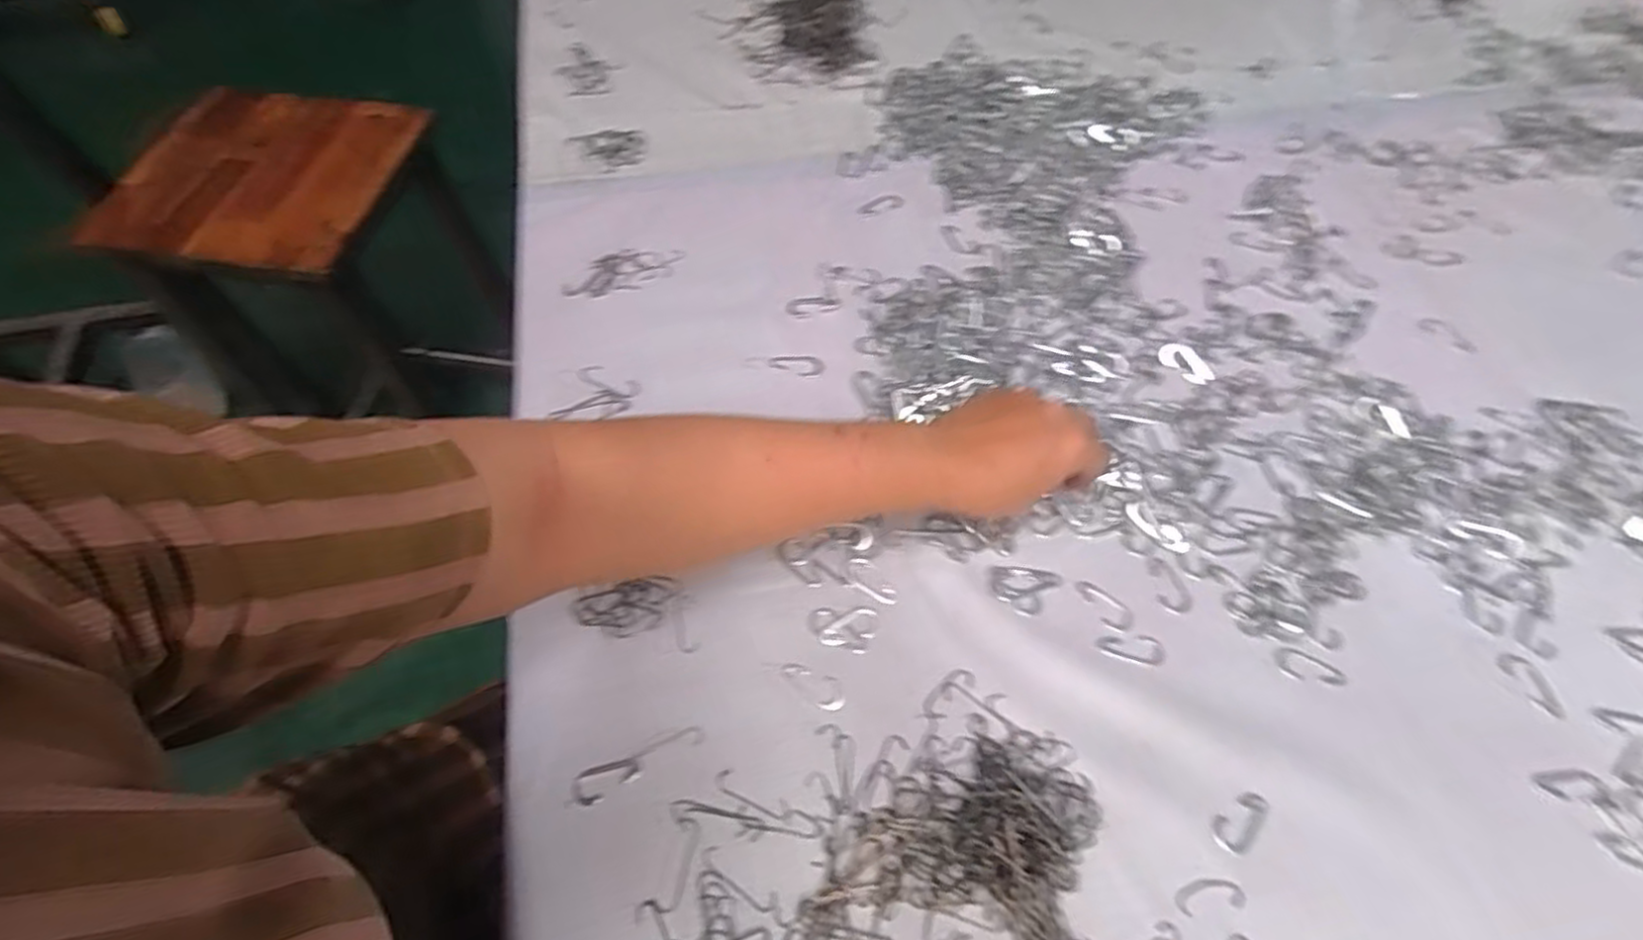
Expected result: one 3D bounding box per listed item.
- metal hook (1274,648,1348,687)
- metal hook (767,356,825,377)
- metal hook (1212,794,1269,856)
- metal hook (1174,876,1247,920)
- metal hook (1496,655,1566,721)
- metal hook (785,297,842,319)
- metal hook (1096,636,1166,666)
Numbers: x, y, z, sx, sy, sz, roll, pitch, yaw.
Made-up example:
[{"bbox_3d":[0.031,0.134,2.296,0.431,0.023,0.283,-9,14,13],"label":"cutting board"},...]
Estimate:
[{"bbox_3d":[0.292,0.119,0.437,0.039,0.004,0.017,21,61,10],"label":"metal hook"},{"bbox_3d":[-0.018,-0.077,0.534,0.041,0.004,0.017,1,60,-1],"label":"metal hook"},{"bbox_3d":[0.227,0.189,0.394,0.020,0.004,0.037,38,65,18],"label":"metal hook"},{"bbox_3d":[0.200,0.220,0.376,0.037,0.004,0.015,-6,60,-6],"label":"metal hook"},{"bbox_3d":[0.422,0.127,0.431,0.020,0.004,0.041,-23,63,-15],"label":"metal hook"},{"bbox_3d":[-0.006,-0.128,0.561,0.043,0.004,0.017,-10,60,-8],"label":"metal hook"},{"bbox_3d":[0.186,0.107,0.437,0.039,0.006,0.016,9,60,3],"label":"metal hook"}]

